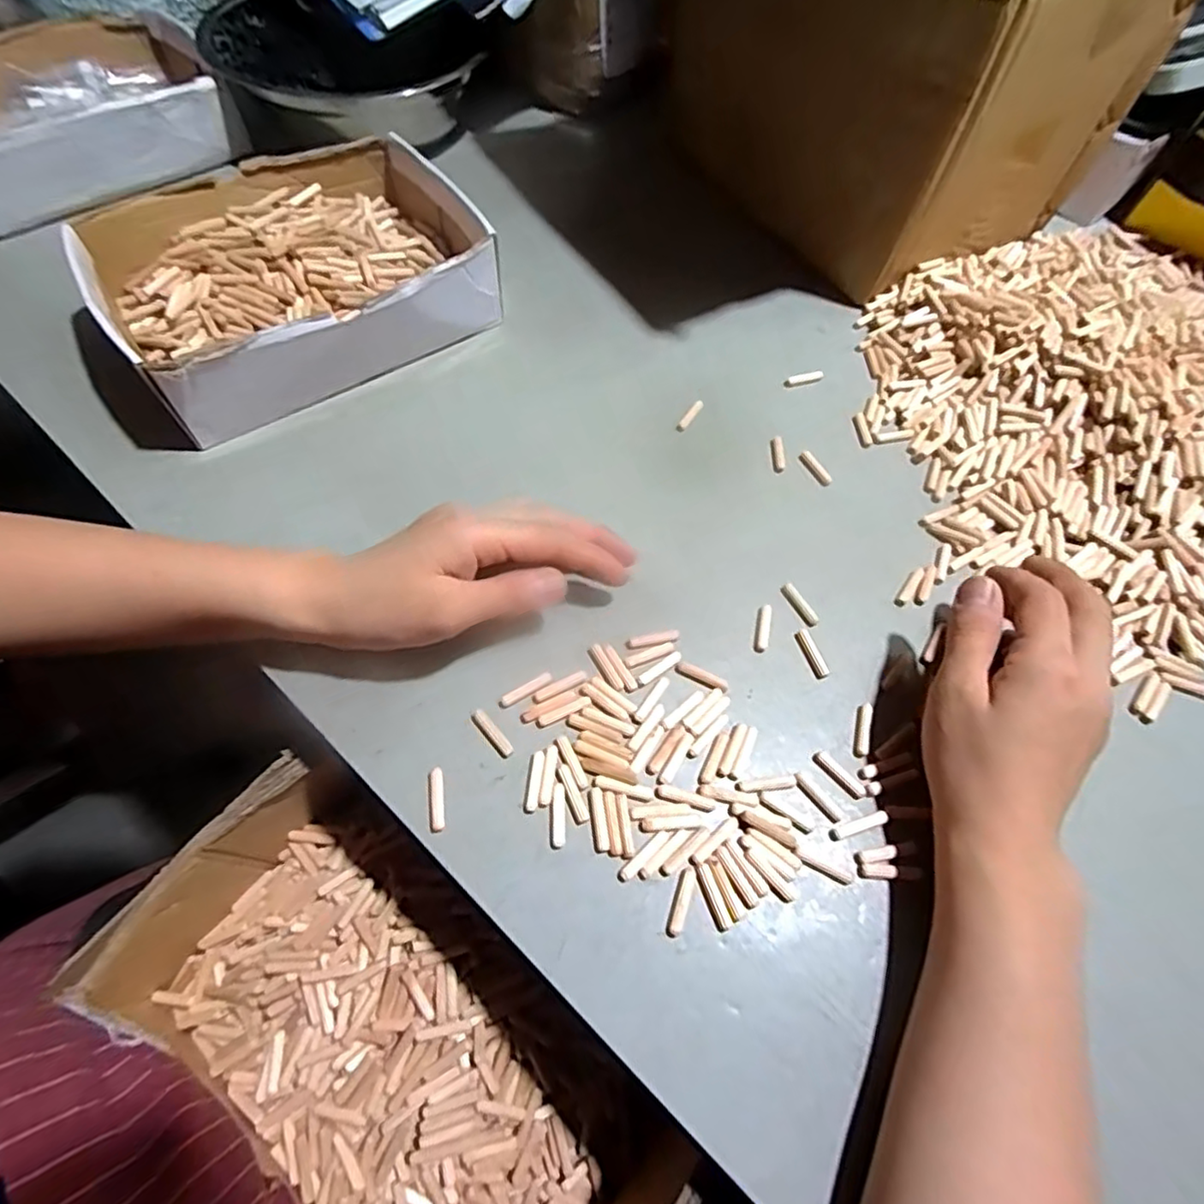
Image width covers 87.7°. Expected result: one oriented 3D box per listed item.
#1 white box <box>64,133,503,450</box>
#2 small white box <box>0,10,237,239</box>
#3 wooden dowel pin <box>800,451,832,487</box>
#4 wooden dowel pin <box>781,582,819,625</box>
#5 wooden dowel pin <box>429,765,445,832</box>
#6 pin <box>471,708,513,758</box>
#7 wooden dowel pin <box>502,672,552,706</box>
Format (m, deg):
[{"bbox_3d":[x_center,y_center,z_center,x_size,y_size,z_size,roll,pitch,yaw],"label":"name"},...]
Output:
[{"bbox_3d":[-0.214,-0.236,0.452,0.242,0.067,0.193,-29,67,-17],"label":"white box"},{"bbox_3d":[-0.474,-0.442,0.560,0.239,0.054,0.209,-34,69,-19],"label":"small white box"},{"bbox_3d":[0.149,-0.093,0.436,0.009,0.005,0.029,-26,66,-16],"label":"wooden dowel pin"},{"bbox_3d":[0.119,0.001,0.376,0.008,0.006,0.029,-23,66,-15],"label":"wooden dowel pin"},{"bbox_3d":[-0.082,0.098,0.311,0.007,0.005,0.030,-7,63,-7],"label":"wooden dowel pin"},{"bbox_3d":[-0.057,0.068,0.326,0.008,0.007,0.030,-39,71,-21],"label":"pin"},{"bbox_3d":[-0.041,0.047,0.340,0.029,0.004,0.006,-29,67,-17],"label":"wooden dowel pin"}]

